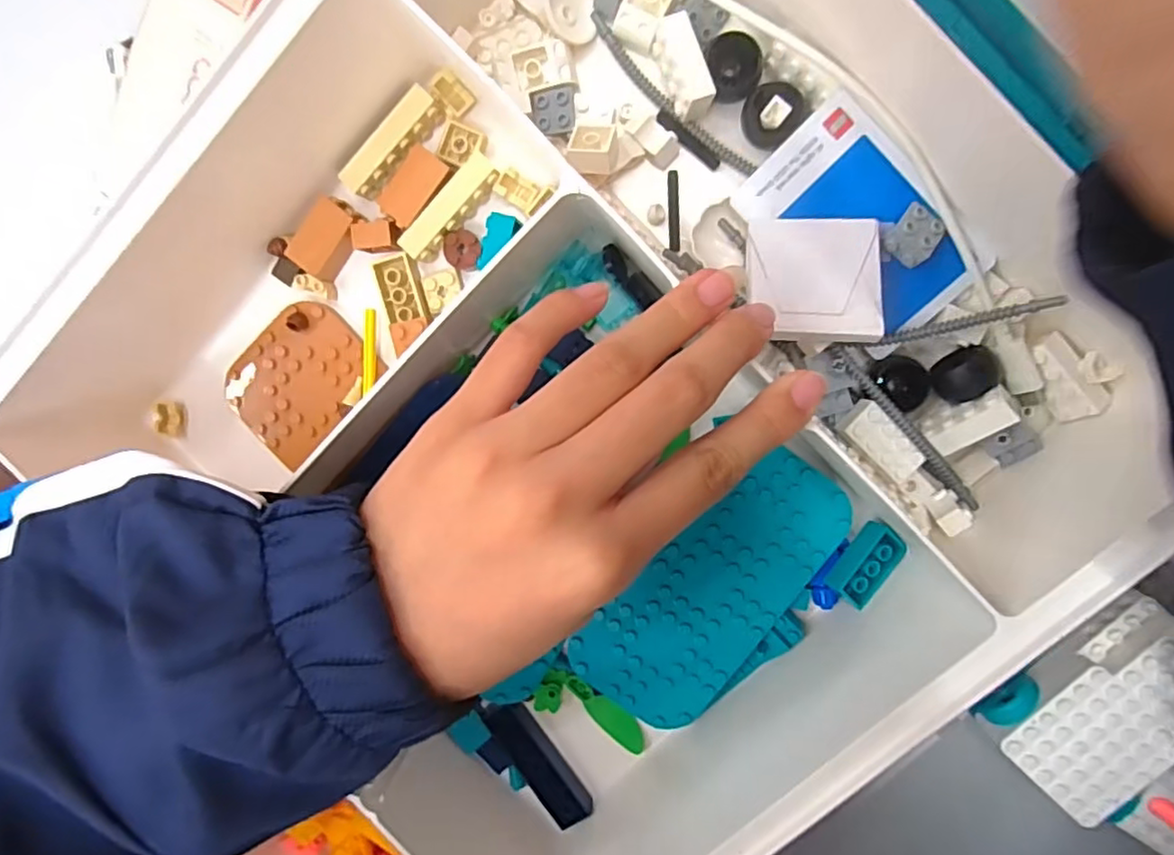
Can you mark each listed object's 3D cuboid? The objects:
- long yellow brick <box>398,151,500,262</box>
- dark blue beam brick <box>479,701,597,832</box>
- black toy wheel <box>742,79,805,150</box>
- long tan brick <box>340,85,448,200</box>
[{"bbox_3d":[-0.054,-0.086,0.251,0.015,0.007,0.047,42,98,-2],"label":"long yellow brick"},{"bbox_3d":[-0.022,0.151,0.284,0.020,0.008,0.062,-32,94,8],"label":"dark blue beam brick"},{"bbox_3d":[0.069,-0.116,0.235,0.021,0.008,0.021,1,97,4],"label":"black toy wheel"},{"bbox_3d":[-0.077,-0.112,0.248,0.012,0.011,0.048,45,98,-2],"label":"long tan brick"}]

